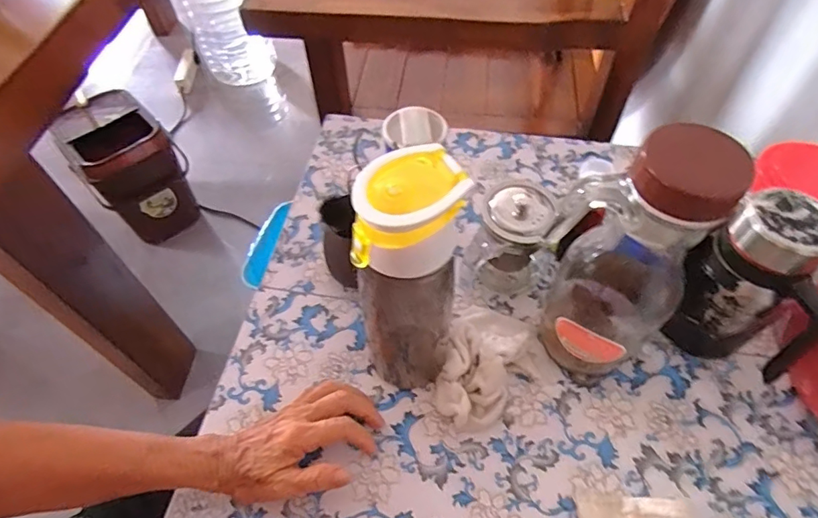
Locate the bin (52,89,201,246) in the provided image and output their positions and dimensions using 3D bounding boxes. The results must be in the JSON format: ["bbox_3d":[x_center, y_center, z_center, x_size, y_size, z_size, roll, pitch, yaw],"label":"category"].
[{"bbox_3d":[-0.660,-0.217,1.210,0.206,0.287,0.216,-32,60,-19],"label":"bin"}]

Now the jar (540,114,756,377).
[{"bbox_3d":[0.163,0.008,0.397,0.087,0.257,0.091,-1,55,1],"label":"jar"}]

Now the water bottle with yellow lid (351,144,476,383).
[{"bbox_3d":[-0.008,0.008,0.406,0.082,0.246,0.122,-13,56,-8],"label":"water bottle with yellow lid"}]

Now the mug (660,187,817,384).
[{"bbox_3d":[0.302,0.028,0.434,0.108,0.162,0.075,38,64,24],"label":"mug"}]

